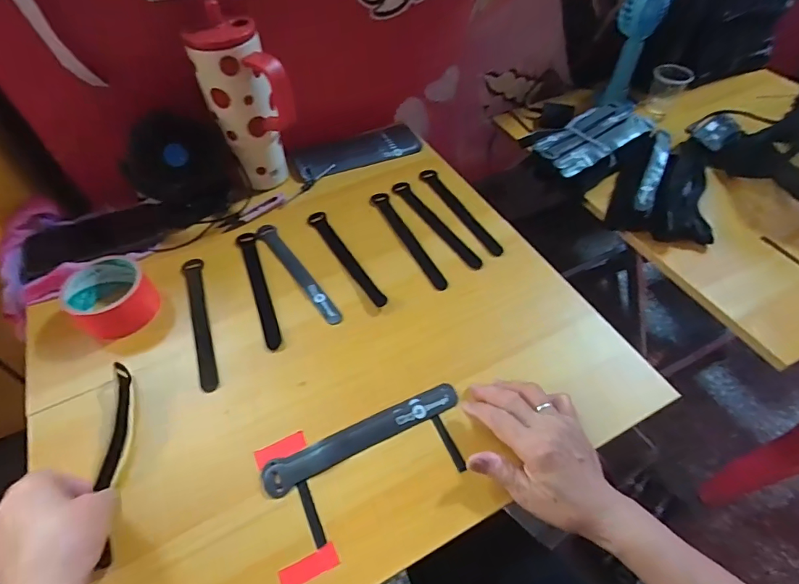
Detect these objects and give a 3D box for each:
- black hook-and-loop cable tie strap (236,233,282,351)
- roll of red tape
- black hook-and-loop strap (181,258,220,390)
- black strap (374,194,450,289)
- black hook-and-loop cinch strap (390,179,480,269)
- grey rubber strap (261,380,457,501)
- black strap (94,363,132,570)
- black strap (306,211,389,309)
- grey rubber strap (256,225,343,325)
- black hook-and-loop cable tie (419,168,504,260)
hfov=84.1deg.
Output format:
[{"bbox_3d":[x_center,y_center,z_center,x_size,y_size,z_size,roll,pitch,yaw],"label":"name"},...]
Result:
[{"bbox_3d":[-0.172,-0.009,0.545,0.024,0.004,0.195,-20,53,-13],"label":"black hook-and-loop cable tie strap"},{"bbox_3d":[-0.330,0.004,0.509,0.082,0.044,0.093,-39,60,-25],"label":"roll of red tape"},{"bbox_3d":[-0.233,0.030,0.521,0.023,0.004,0.199,-20,54,-13],"label":"black hook-and-loop strap"},{"bbox_3d":[0.010,-0.071,0.589,0.021,0.008,0.192,-21,54,-14],"label":"black strap"},{"bbox_3d":[0.049,-0.095,0.603,0.025,0.005,0.190,-26,55,-17],"label":"black hook-and-loop cinch strap"},{"bbox_3d":[-0.033,0.137,0.426,0.195,0.004,0.029,-22,54,-14],"label":"grey rubber strap"},{"bbox_3d":[-0.267,0.151,0.415,0.018,0.018,0.193,-13,53,-8],"label":"black strap"},{"bbox_3d":[-0.070,-0.047,0.568,0.021,0.009,0.191,-26,55,-17],"label":"black strap"},{"bbox_3d":[-0.130,-0.028,0.558,0.023,0.004,0.201,-29,56,-19],"label":"grey rubber strap"},{"bbox_3d":[0.083,-0.115,0.621,0.024,0.007,0.191,-22,54,-14],"label":"black hook-and-loop cable tie"}]

